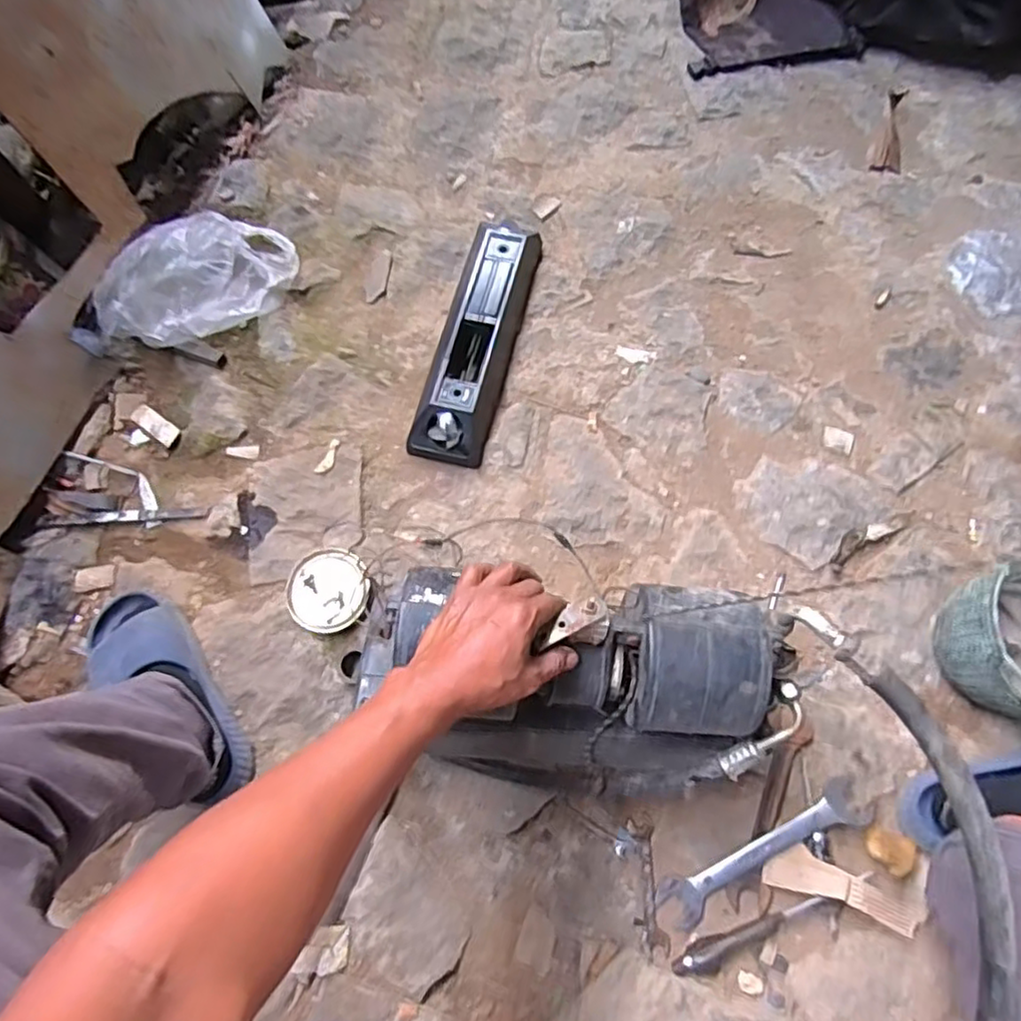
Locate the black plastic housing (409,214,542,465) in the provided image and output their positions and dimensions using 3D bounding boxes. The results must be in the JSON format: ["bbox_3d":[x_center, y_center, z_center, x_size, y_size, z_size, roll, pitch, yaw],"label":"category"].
[{"bbox_3d":[-0.046,-0.248,0.957,0.106,0.066,0.380,15,71,6],"label":"black plastic housing"}]

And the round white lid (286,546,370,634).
[{"bbox_3d":[-0.234,0.099,0.857,0.105,0.027,0.102,0,70,0],"label":"round white lid"}]

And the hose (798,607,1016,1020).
[{"bbox_3d":[0.324,0.276,0.524,0.086,0.064,0.425,-8,70,-2],"label":"hose"}]

